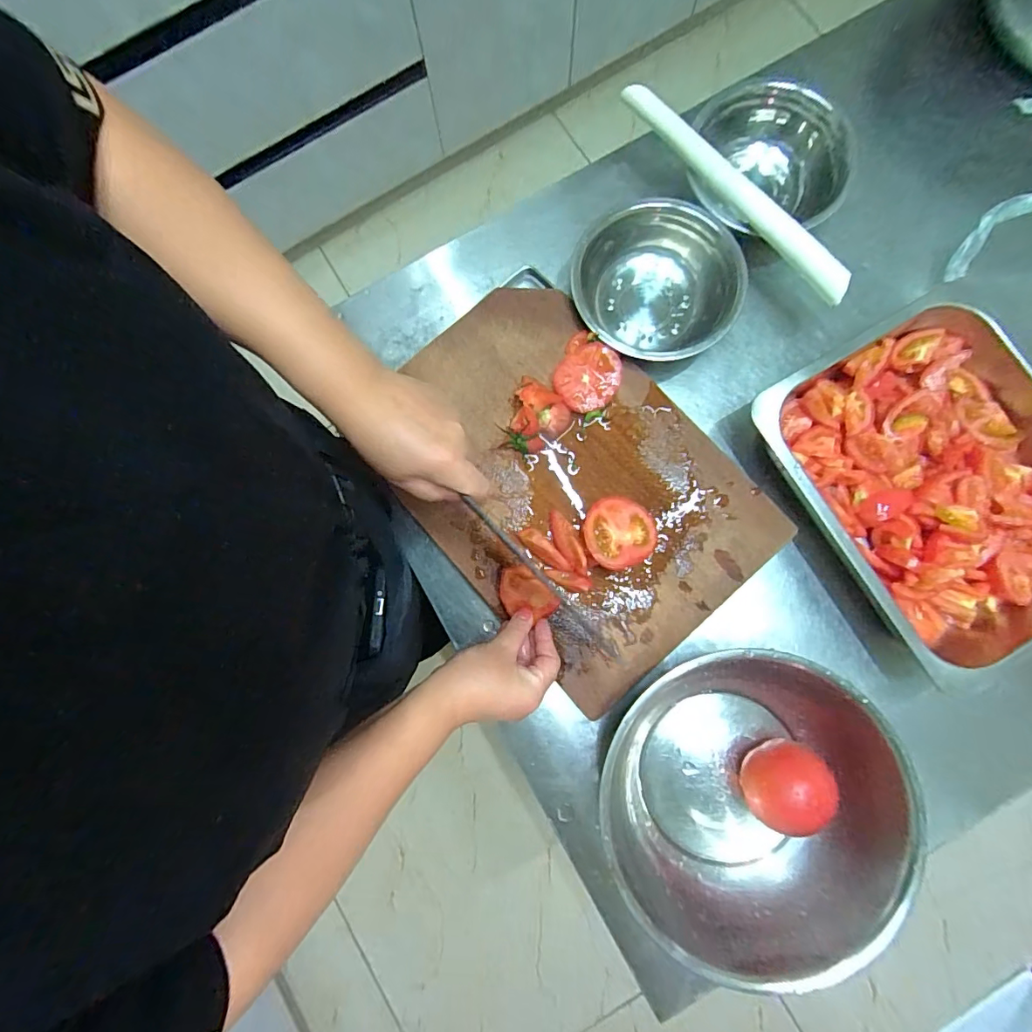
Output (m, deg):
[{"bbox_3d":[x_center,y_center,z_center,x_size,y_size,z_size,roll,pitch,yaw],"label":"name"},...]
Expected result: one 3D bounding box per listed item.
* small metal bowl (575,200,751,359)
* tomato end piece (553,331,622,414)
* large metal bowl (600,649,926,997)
[{"bbox_3d":[0.144,-0.240,0.524,0.164,0.064,0.167,0,83,2],"label":"small metal bowl"},{"bbox_3d":[0.073,-0.143,0.505,0.071,0.023,0.071,0,95,0],"label":"tomato end piece"},{"bbox_3d":[0.201,0.256,0.440,0.246,0.097,0.237,0,83,2],"label":"large metal bowl"}]

